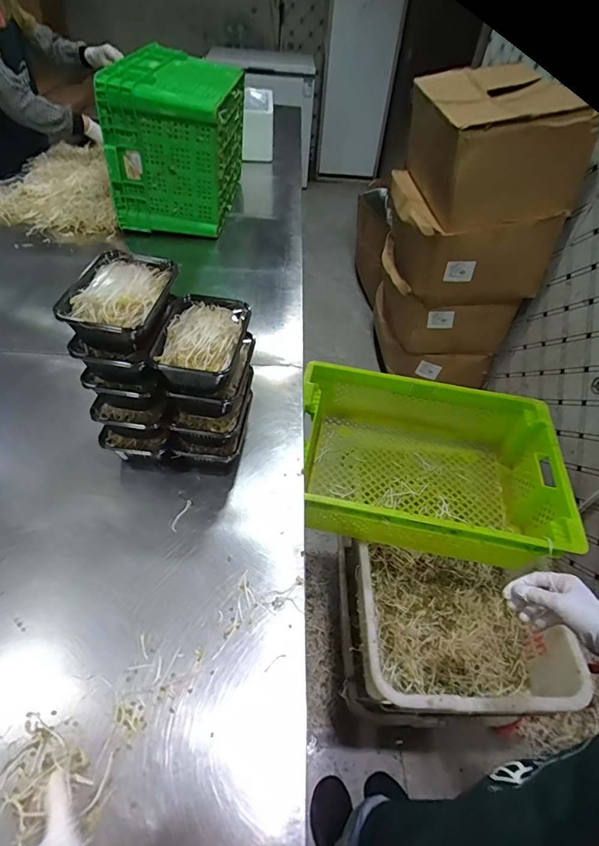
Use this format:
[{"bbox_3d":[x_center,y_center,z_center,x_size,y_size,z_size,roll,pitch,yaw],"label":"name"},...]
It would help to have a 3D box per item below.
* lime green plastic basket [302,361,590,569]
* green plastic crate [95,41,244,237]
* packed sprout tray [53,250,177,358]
[{"bbox_3d":[0.298,0.100,1.006,0.607,0.179,0.415,10,51,3],"label":"lime green plastic basket"},{"bbox_3d":[-0.373,-0.896,1.343,0.338,0.392,0.442,7,51,2],"label":"green plastic crate"},{"bbox_3d":[-0.259,-0.178,0.617,0.124,0.067,0.180,9,51,3],"label":"packed sprout tray"}]

